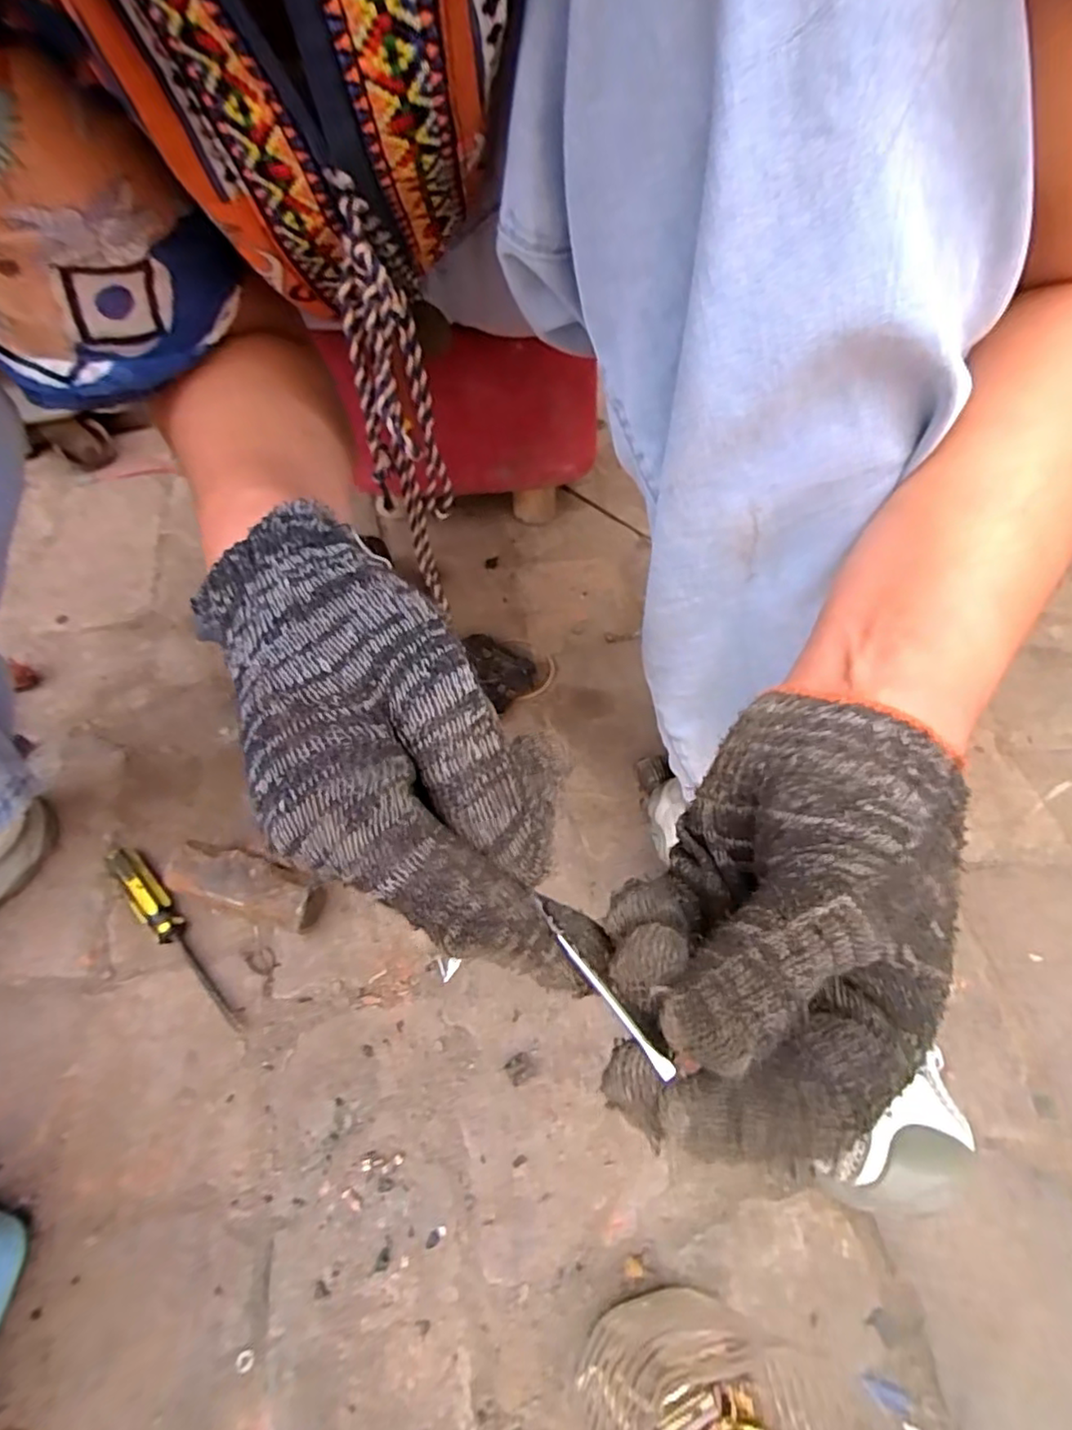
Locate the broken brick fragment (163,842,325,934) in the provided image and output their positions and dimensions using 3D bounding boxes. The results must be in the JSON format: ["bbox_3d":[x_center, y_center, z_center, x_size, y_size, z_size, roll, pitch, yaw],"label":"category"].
[{"bbox_3d":[-0.201,0.123,0.450,0.104,0.043,0.036,13,57,11],"label":"broken brick fragment"}]

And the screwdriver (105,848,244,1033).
[{"bbox_3d":[-0.252,0.153,0.441,0.023,0.027,0.160,-38,61,-24],"label":"screwdriver"}]

